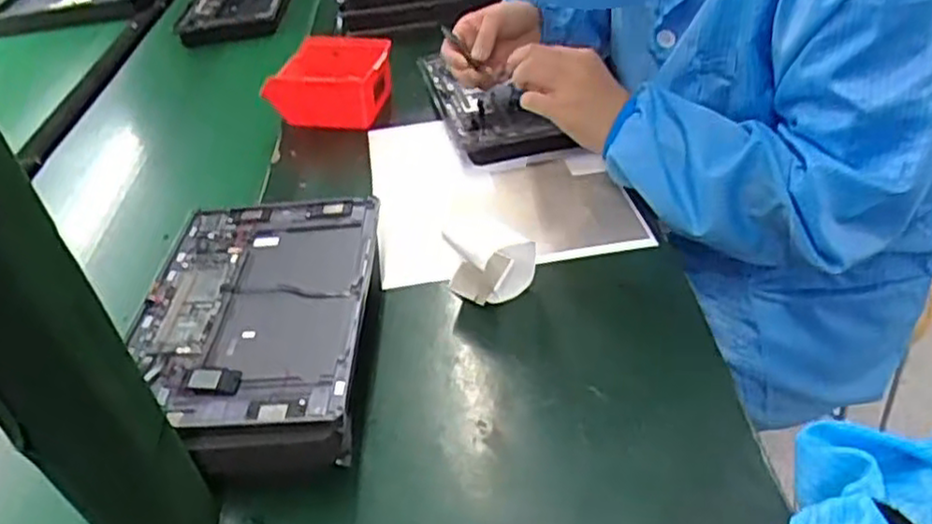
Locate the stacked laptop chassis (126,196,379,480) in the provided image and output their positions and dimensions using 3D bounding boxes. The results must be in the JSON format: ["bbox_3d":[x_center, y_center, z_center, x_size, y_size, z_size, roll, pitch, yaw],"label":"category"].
[{"bbox_3d":[-0.155,0.050,0.562,0.168,0.061,0.262,-6,39,3],"label":"stacked laptop chassis"}]

